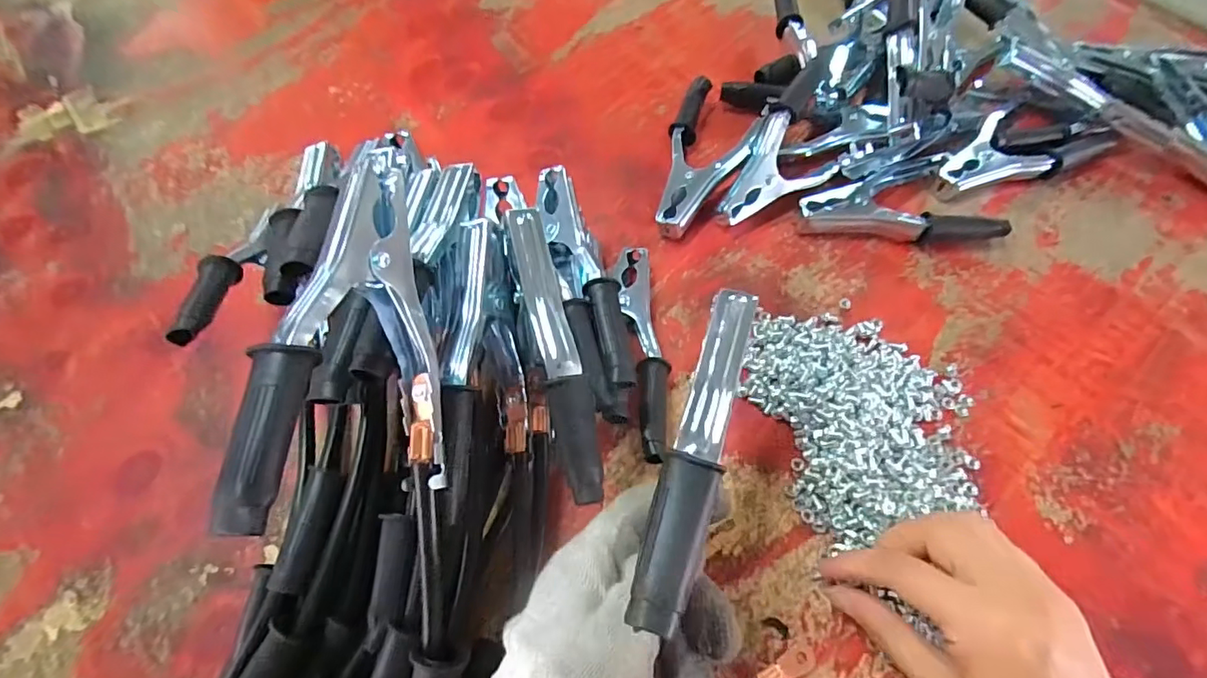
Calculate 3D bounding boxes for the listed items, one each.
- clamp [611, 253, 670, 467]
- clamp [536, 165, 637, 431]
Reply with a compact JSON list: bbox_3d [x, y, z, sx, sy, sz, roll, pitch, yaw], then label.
[{"bbox_3d":[0.027,0.005,0.349,0.032,0.020,0.145,-6,64,-3],"label":"clamp"},{"bbox_3d":[-0.010,-0.032,0.310,0.033,0.031,0.155,-14,65,-6],"label":"clamp"}]

